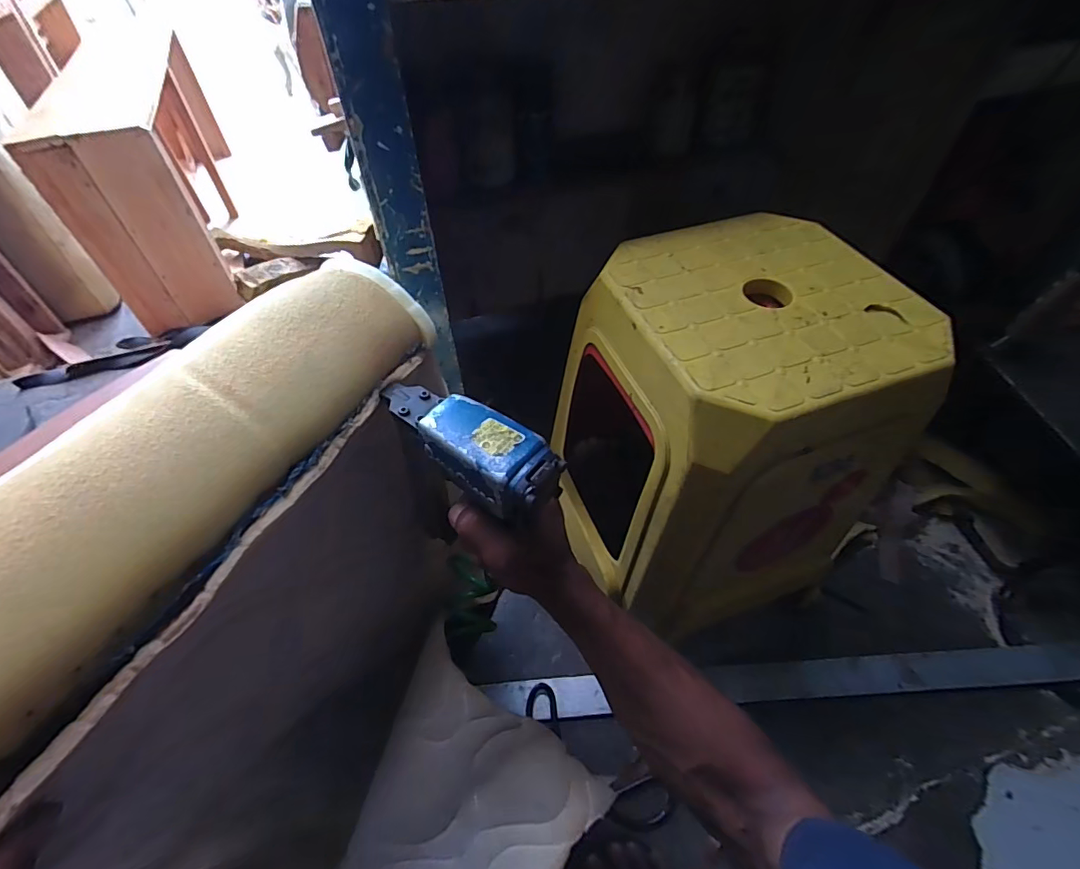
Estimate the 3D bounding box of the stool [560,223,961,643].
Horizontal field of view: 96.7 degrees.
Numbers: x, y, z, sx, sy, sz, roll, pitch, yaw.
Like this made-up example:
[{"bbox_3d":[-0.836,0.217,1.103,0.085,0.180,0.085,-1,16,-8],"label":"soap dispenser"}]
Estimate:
[{"bbox_3d":[0.190,-0.004,0.564,0.302,0.348,0.300,-19,55,-15],"label":"stool"}]

